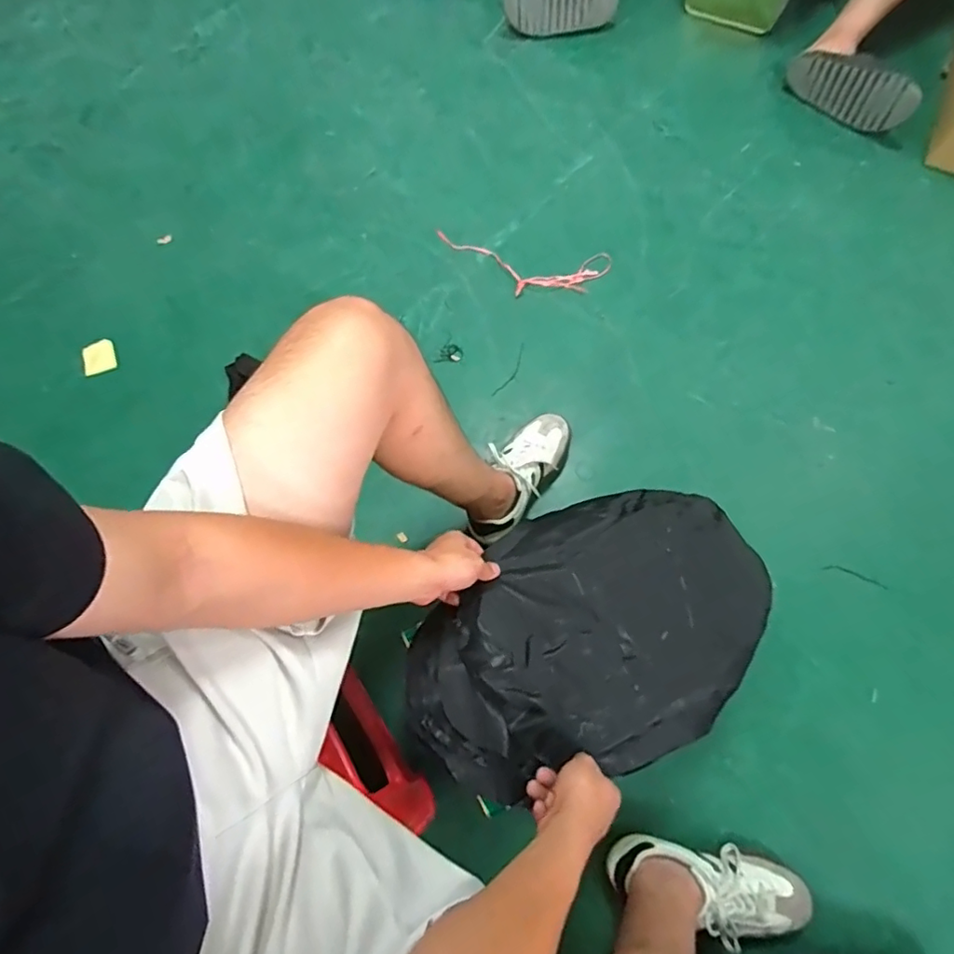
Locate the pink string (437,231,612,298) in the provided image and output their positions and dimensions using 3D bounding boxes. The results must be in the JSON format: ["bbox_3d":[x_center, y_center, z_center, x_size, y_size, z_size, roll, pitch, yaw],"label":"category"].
[{"bbox_3d":[0.091,-0.443,1.196,0.373,0.011,0.135,9,72,6],"label":"pink string"}]

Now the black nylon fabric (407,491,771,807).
[{"bbox_3d":[0.132,0.183,0.666,0.455,0.047,0.292,-26,72,-6],"label":"black nylon fabric"}]

